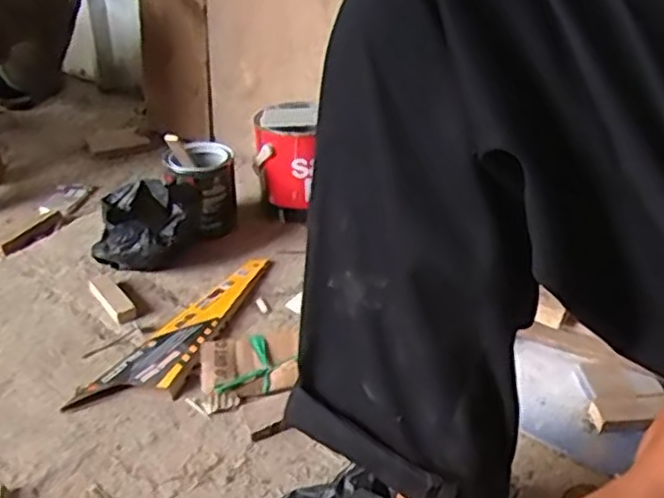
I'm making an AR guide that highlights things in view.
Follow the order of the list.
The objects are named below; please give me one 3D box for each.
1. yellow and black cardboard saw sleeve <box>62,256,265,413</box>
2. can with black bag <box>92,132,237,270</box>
[{"bbox_3d":[-0.178,0.097,0.910,0.100,0.021,0.363,13,34,20],"label":"yellow and black cardboard saw sleeve"},{"bbox_3d":[-0.246,-0.062,1.063,0.135,0.143,0.267,13,34,20],"label":"can with black bag"}]

